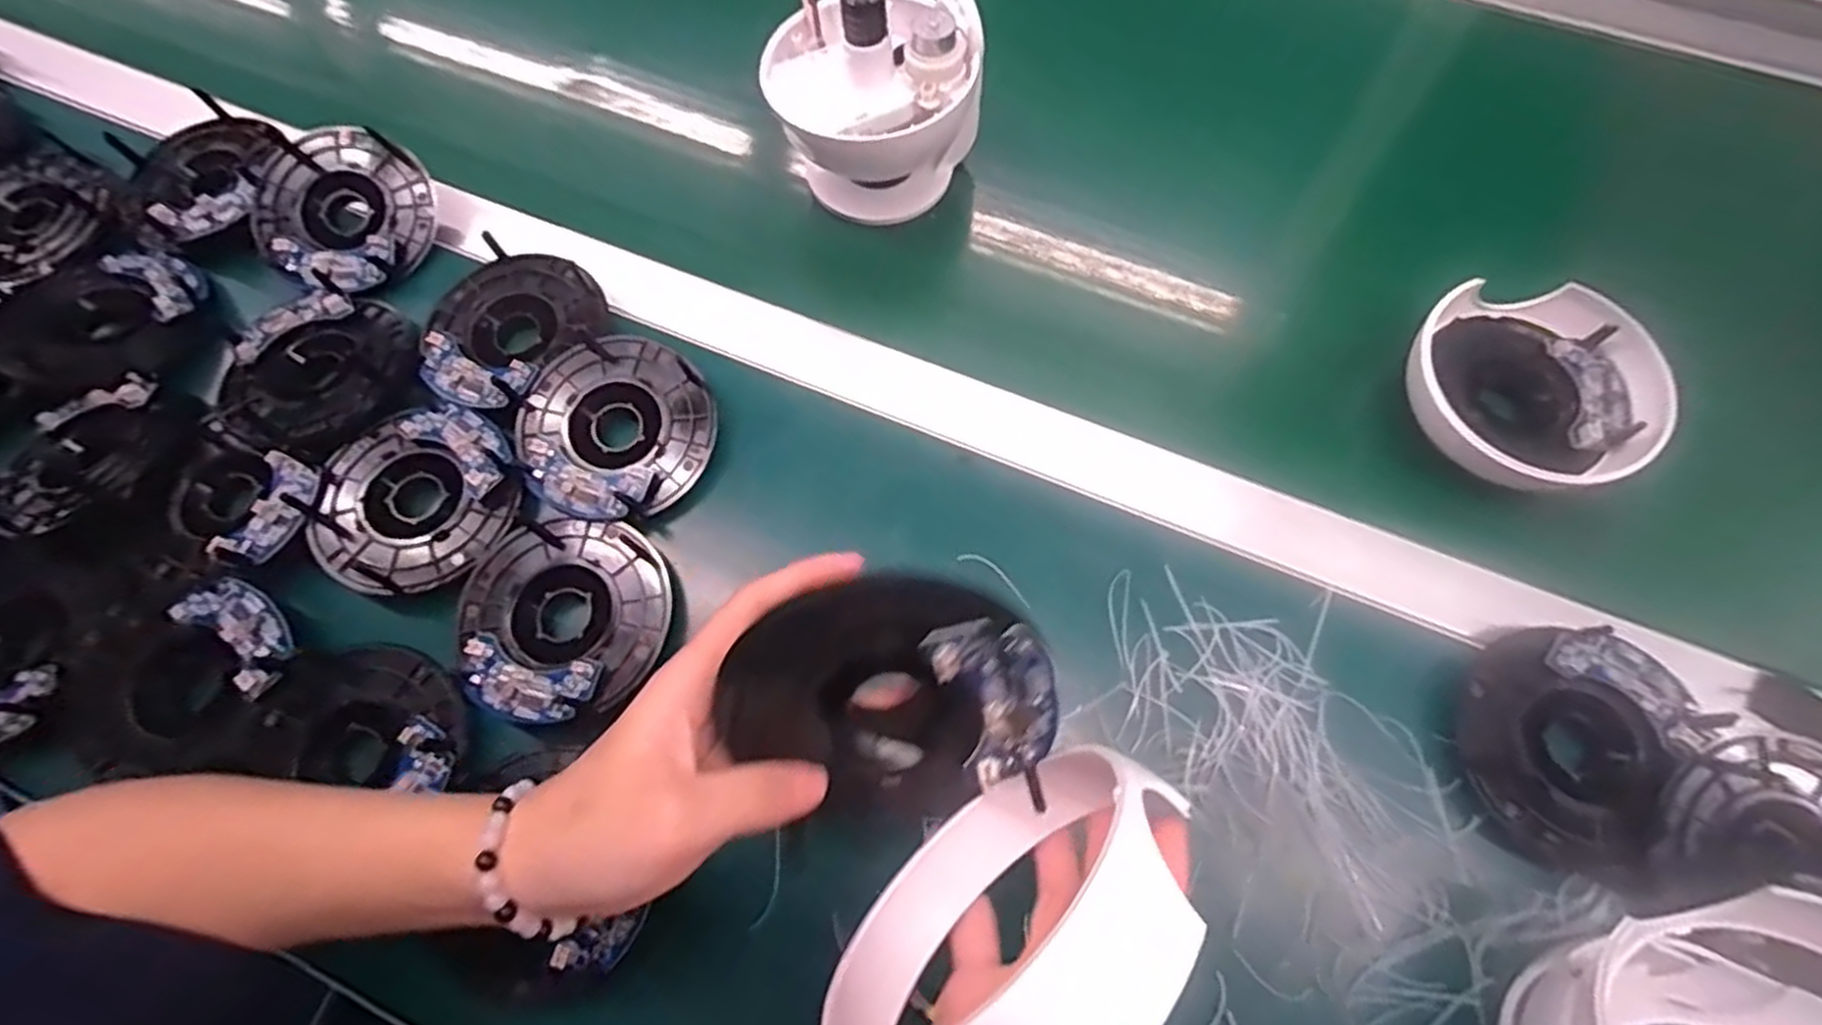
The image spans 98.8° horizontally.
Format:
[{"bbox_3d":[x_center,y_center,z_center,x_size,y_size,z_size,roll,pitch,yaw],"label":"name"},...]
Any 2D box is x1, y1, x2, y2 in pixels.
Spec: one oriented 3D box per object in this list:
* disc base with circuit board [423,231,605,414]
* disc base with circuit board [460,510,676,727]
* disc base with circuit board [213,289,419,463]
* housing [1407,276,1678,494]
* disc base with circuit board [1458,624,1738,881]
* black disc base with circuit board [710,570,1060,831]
[{"bbox_3d":[-0.226,-0.108,0.435,0.098,0.020,0.094,-41,74,-12],"label":"disc base with circuit board"},{"bbox_3d":[-0.167,0.047,0.377,0.094,0.014,0.100,-25,71,-7],"label":"disc base with circuit board"},{"bbox_3d":[-0.324,-0.076,0.427,0.094,0.014,0.099,0,70,1],"label":"disc base with circuit board"},{"bbox_3d":[0.322,-0.068,0.407,0.115,0.034,0.100,38,75,14],"label":"housing"},{"bbox_3d":[0.295,0.101,0.350,0.088,0.027,0.100,43,77,15],"label":"disc base with circuit board"},{"bbox_3d":[-0.004,0.060,0.235,0.090,0.016,0.090,0,120,-1],"label":"black disc base with circuit board"}]

